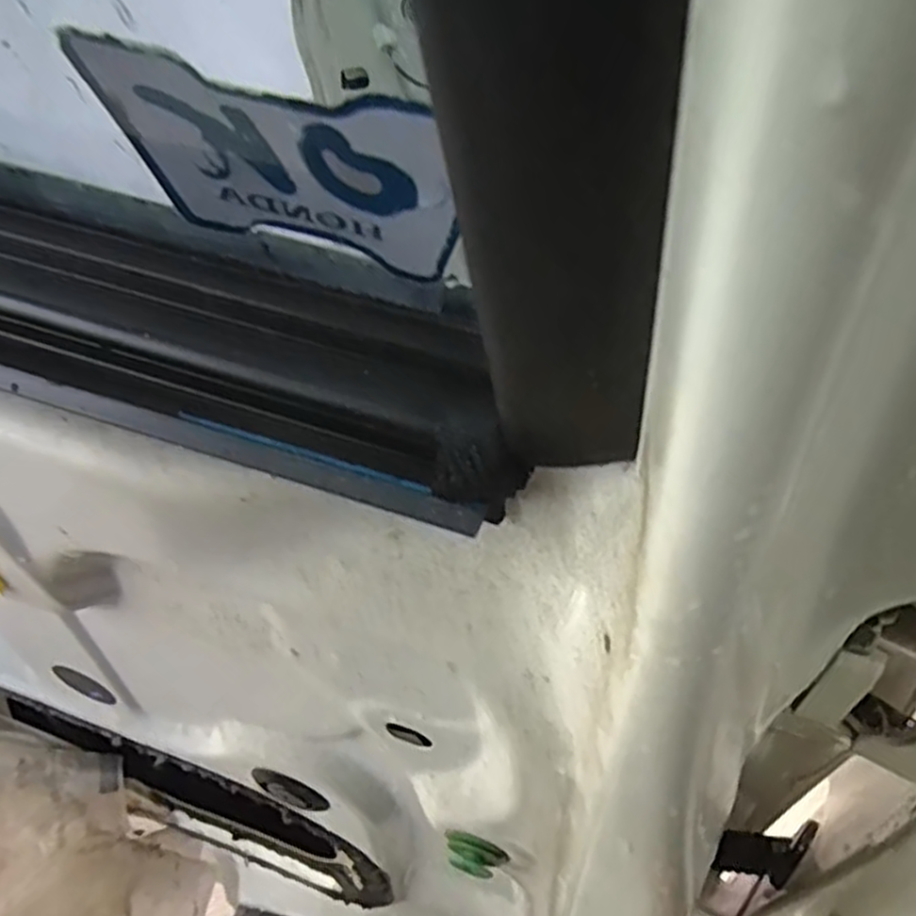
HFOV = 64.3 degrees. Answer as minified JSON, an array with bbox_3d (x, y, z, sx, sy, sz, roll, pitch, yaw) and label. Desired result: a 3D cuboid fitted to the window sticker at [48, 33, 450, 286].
[{"bbox_3d":[-0.025,-0.040,0.101,0.050,0.029,0.004,16,65,6],"label":"window sticker"}]

